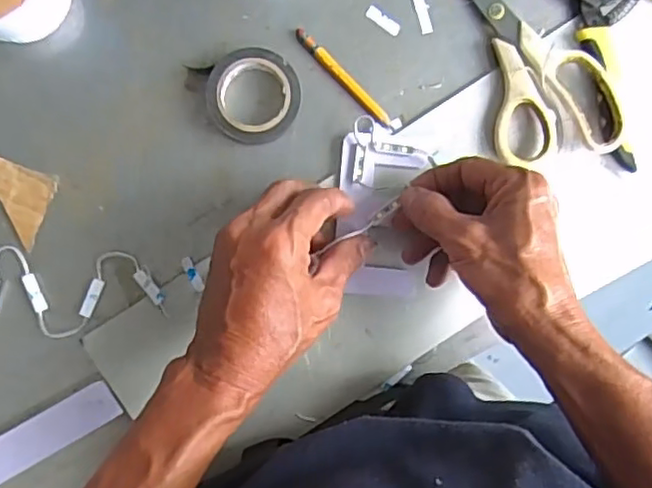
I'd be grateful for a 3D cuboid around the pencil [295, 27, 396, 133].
[{"bbox_3d":[0.013,-0.112,0.441,0.010,0.007,0.090,-45,94,-1],"label":"pencil"}]

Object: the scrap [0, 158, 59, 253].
[{"bbox_3d":[-0.202,-0.039,0.433,0.039,0.004,0.074,-30,94,-2],"label":"scrap"}]

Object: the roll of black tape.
[{"bbox_3d":[-0.049,-0.098,0.432,0.063,0.019,0.061,0,92,-4],"label":"roll of black tape"}]

